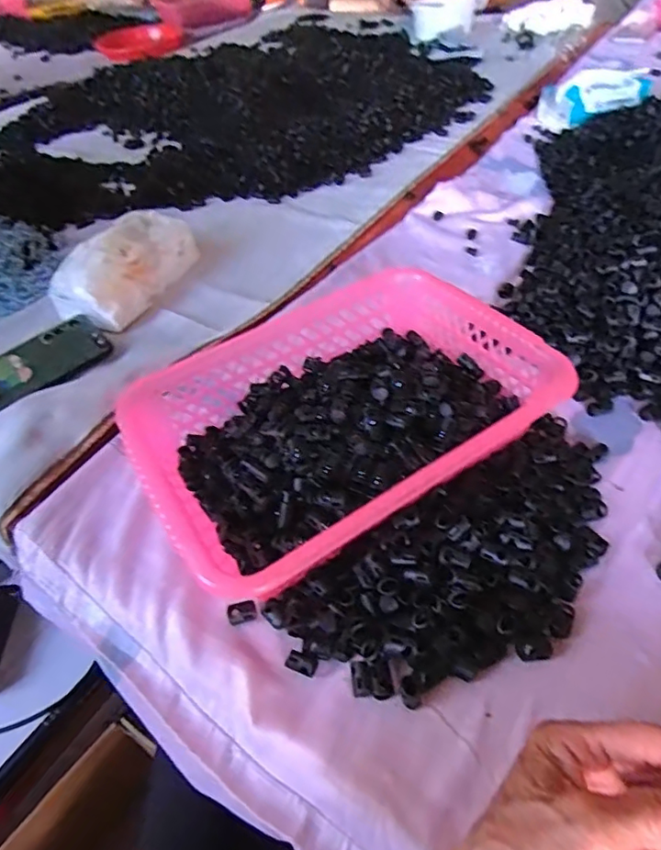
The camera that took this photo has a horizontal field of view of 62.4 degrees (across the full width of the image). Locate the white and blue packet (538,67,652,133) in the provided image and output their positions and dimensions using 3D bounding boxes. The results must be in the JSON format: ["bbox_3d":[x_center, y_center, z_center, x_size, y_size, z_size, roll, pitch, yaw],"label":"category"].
[{"bbox_3d":[0.434,-0.547,0.894,0.172,0.060,0.090,-15,45,10],"label":"white and blue packet"}]

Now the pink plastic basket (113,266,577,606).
[{"bbox_3d":[0.008,-0.007,0.436,0.308,0.066,0.218,-27,50,-18],"label":"pink plastic basket"}]

